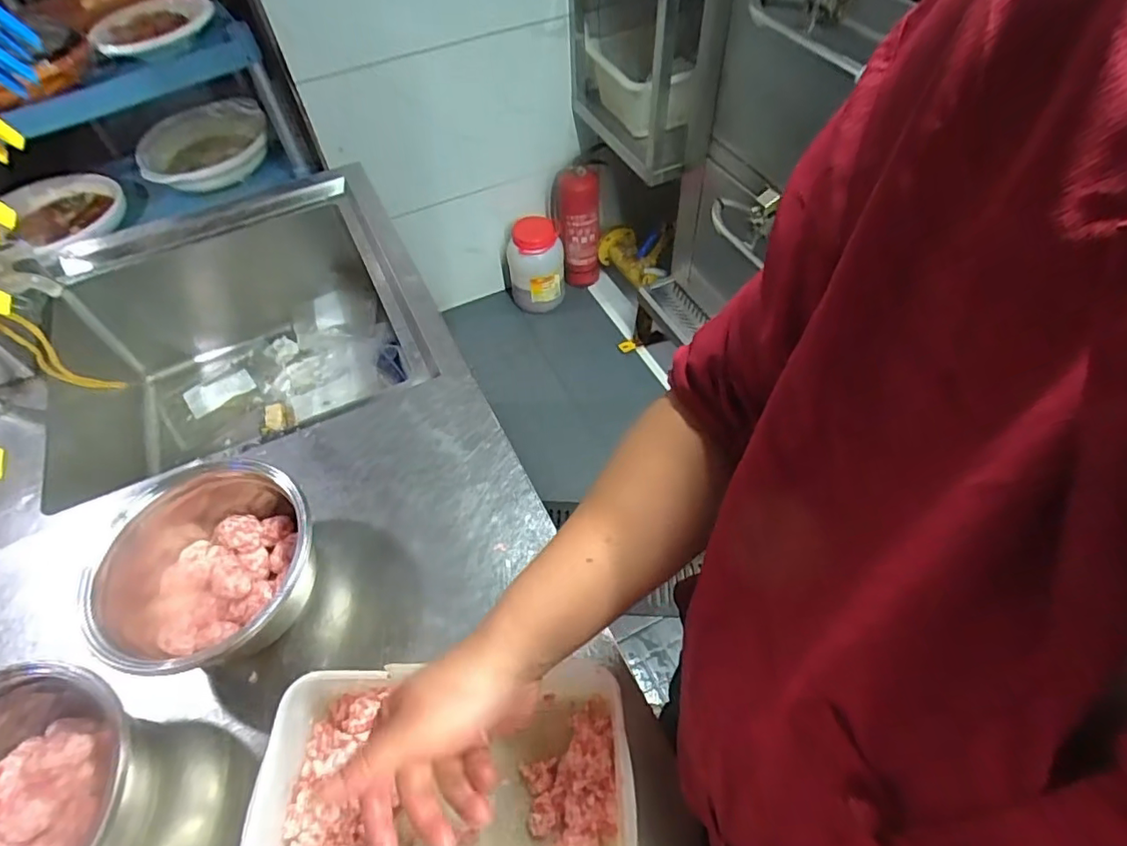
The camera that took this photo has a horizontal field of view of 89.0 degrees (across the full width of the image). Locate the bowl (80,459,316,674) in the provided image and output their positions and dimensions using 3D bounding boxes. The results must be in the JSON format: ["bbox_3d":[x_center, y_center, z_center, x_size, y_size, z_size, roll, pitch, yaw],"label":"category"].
[{"bbox_3d":[-0.359,0.147,0.602,0.182,0.104,0.196,-2,55,2],"label":"bowl"}]

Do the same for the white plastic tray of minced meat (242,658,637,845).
[{"bbox_3d":[-0.095,0.319,0.484,0.303,0.094,0.201,-5,55,-1],"label":"white plastic tray of minced meat"}]

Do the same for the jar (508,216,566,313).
[{"bbox_3d":[-0.080,-0.498,1.873,0.162,0.301,0.145,18,58,15],"label":"jar"}]

